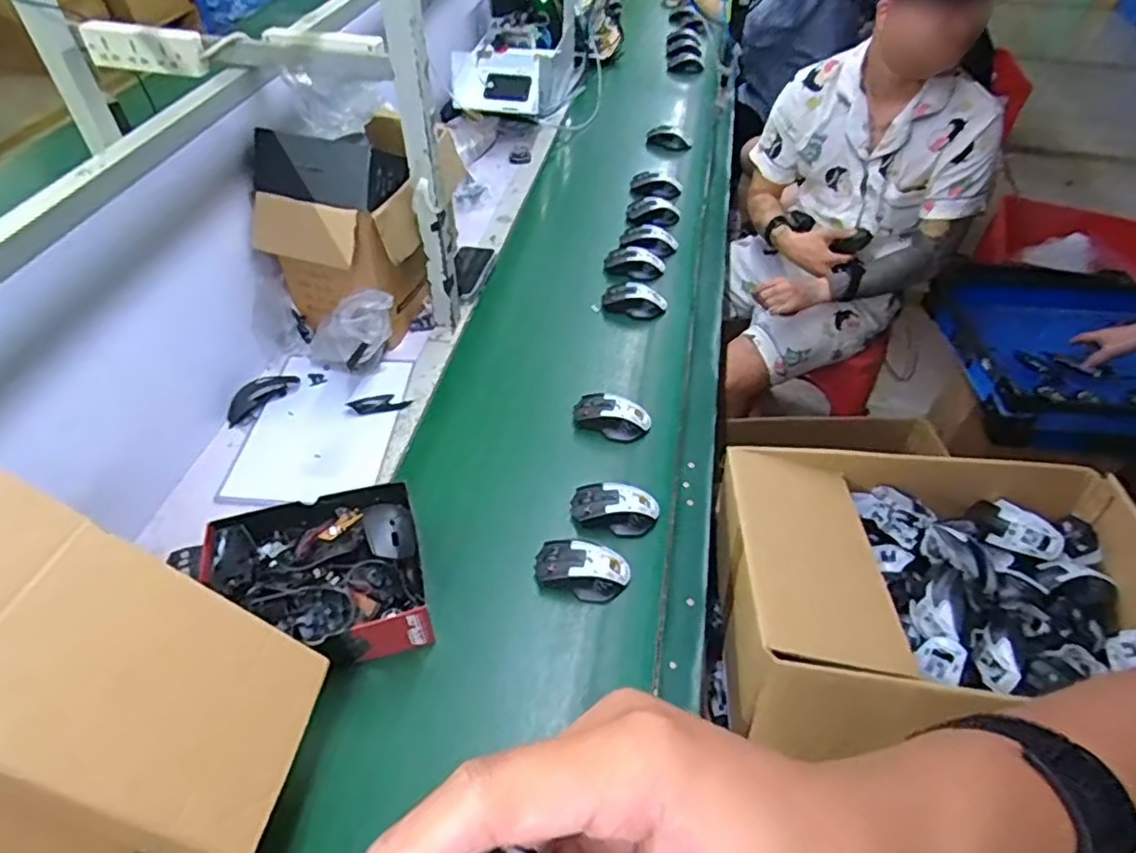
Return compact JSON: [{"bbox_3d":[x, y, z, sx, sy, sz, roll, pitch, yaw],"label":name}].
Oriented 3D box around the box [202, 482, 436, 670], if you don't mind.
[{"bbox_3d":[-0.296,0.189,0.782,0.236,0.100,0.200,-12,49,-12],"label":"box"}]

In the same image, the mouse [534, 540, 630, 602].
[{"bbox_3d":[0.019,0.180,0.835,0.120,0.037,0.073,14,49,12],"label":"mouse"}]

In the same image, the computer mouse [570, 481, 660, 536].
[{"bbox_3d":[0.065,0.108,0.899,0.119,0.039,0.075,13,49,11],"label":"computer mouse"}]

